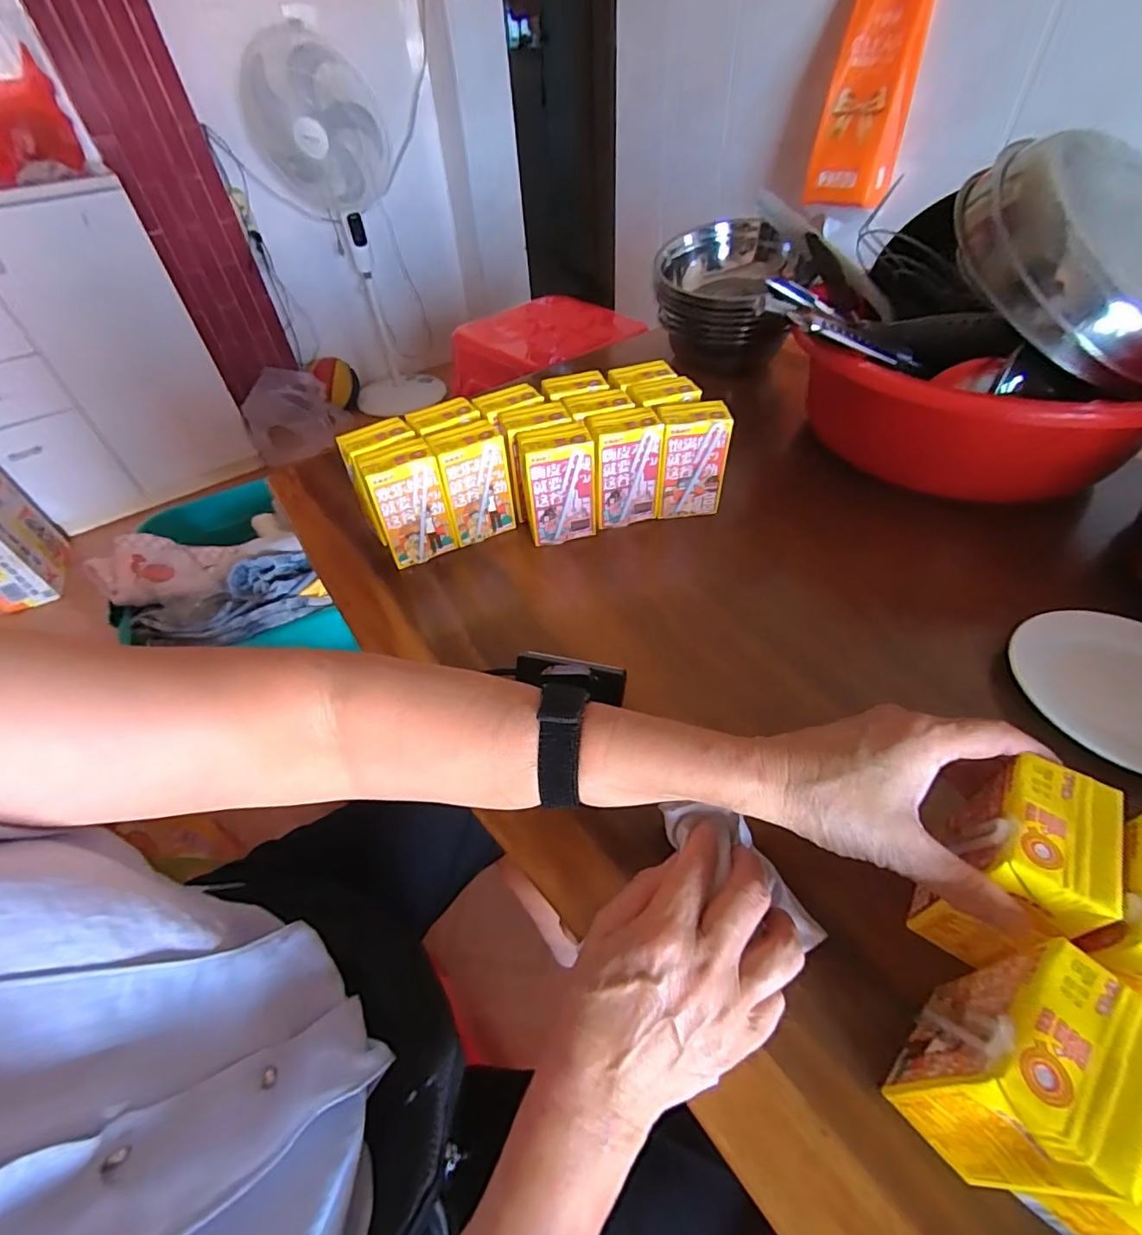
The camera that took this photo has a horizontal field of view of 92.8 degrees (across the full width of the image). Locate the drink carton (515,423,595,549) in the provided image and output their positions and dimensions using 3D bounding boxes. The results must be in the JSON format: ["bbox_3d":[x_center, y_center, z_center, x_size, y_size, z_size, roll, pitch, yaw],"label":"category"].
[{"bbox_3d":[-0.014,-0.125,0.529,0.071,0.108,0.042,-10,47,-7],"label":"drink carton"}]

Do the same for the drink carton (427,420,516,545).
[{"bbox_3d":[-0.096,-0.128,0.537,0.065,0.109,0.042,-21,49,-16],"label":"drink carton"}]

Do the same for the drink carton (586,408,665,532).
[{"bbox_3d":[0.050,-0.146,0.539,0.066,0.101,0.042,-15,48,-11],"label":"drink carton"}]

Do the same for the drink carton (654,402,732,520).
[{"bbox_3d":[0.118,-0.156,0.547,0.066,0.103,0.041,-4,47,-1],"label":"drink carton"}]

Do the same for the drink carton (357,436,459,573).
[{"bbox_3d":[-0.153,-0.104,0.517,0.065,0.108,0.041,-21,49,-16],"label":"drink carton"}]

